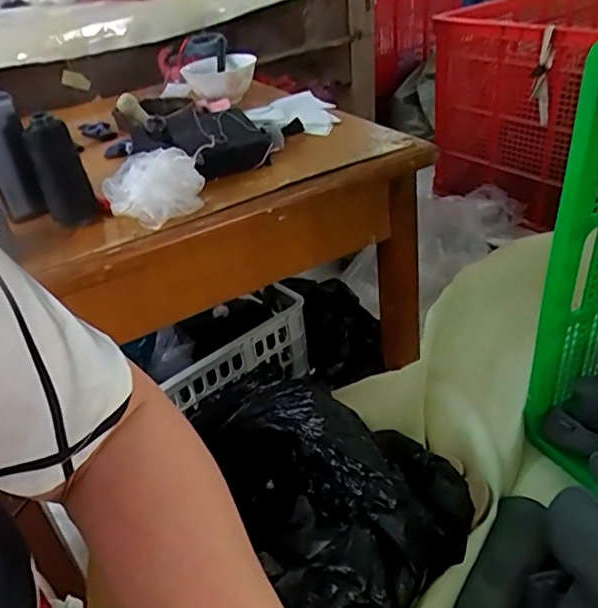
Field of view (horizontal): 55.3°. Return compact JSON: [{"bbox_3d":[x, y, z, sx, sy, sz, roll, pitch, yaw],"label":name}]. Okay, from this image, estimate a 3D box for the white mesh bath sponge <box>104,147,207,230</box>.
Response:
[{"bbox_3d":[-0.149,-0.121,0.589,0.099,0.051,0.074,-14,35,-9],"label":"white mesh bath sponge"}]

